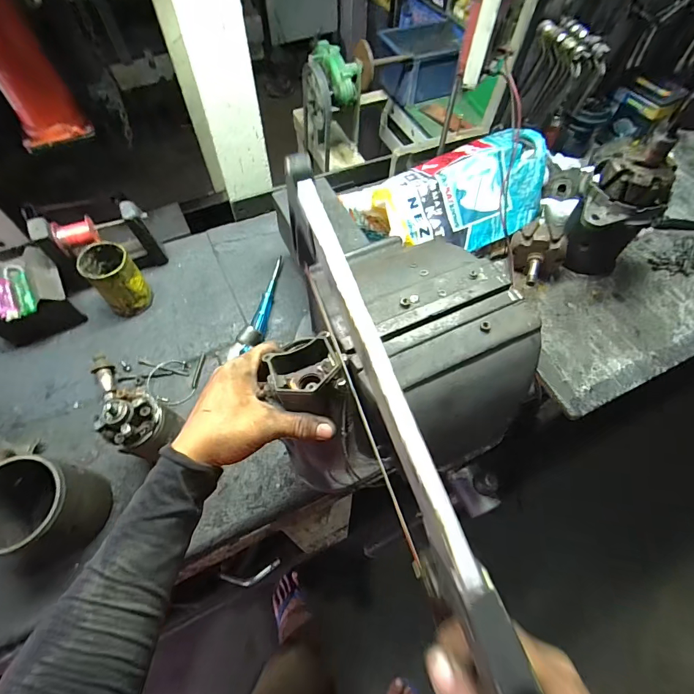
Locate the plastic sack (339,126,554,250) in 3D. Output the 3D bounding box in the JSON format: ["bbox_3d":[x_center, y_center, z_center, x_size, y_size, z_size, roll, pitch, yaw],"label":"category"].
[{"bbox_3d":[0.190,-0.282,0.698,0.354,0.104,0.198,-17,62,-11],"label":"plastic sack"}]

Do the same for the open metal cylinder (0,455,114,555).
[{"bbox_3d":[-0.387,0.203,0.485,0.105,0.119,0.099,4,60,1],"label":"open metal cylinder"}]

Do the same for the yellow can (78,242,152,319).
[{"bbox_3d":[-0.396,-0.116,0.667,0.071,0.114,0.075,1,60,-1],"label":"yellow can"}]

